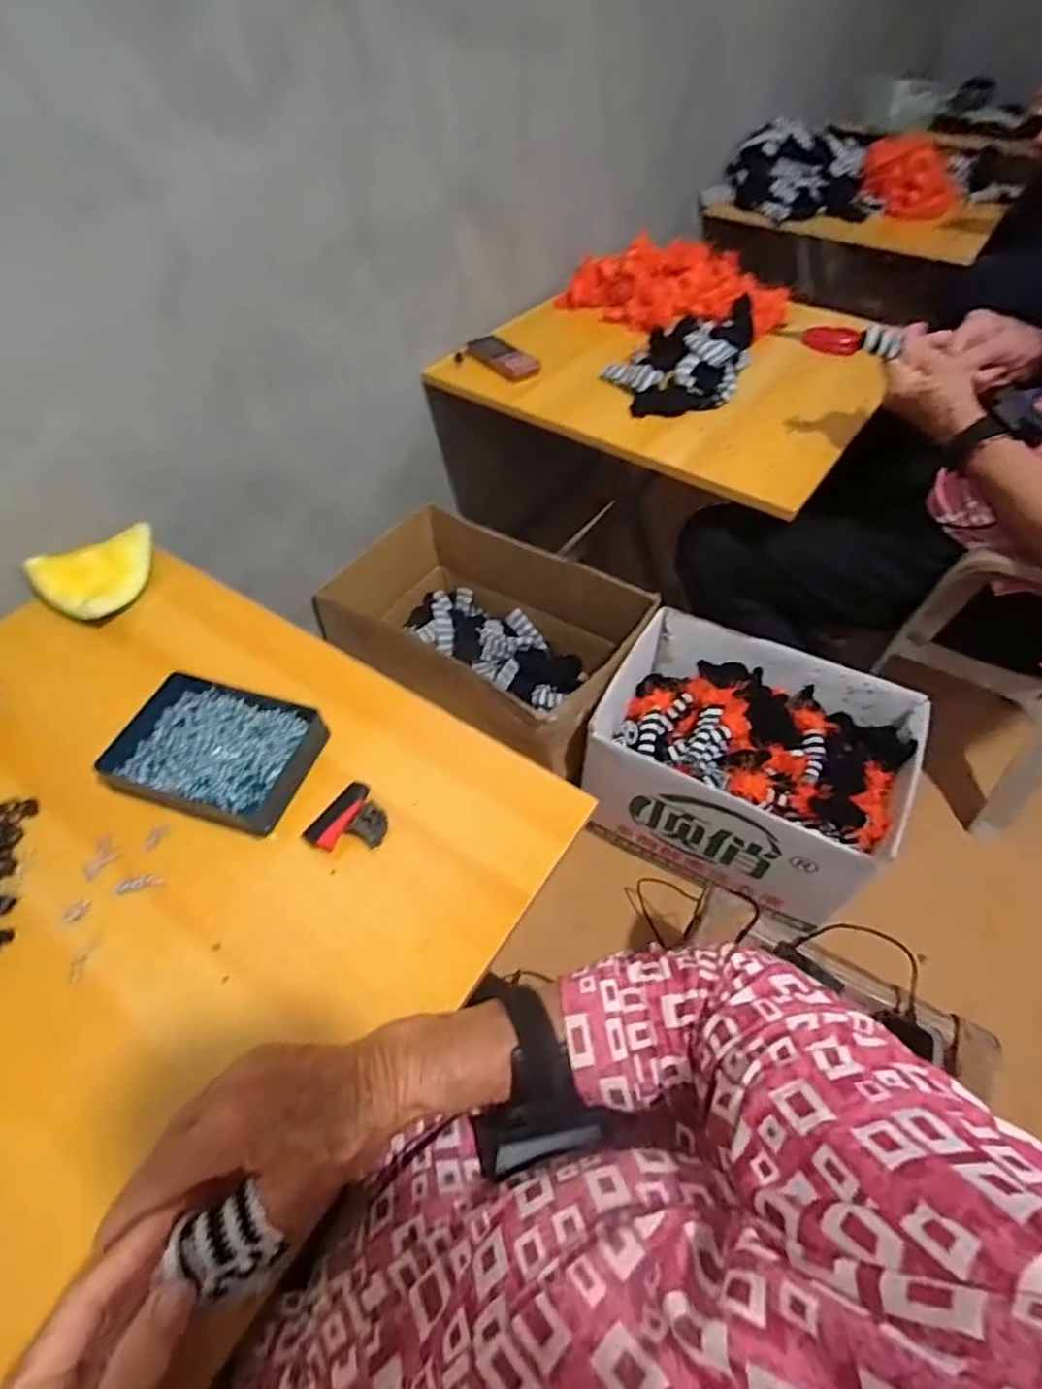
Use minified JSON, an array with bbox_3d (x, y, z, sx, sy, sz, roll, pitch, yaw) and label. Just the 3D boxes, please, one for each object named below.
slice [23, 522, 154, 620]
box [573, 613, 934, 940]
[{"bbox_3d":[-0.423,-0.119,0.632,0.118,0.034,0.095,-31,59,-22],"label":"slice"},{"bbox_3d":[0.321,0.104,0.921,0.380,0.229,0.287,25,57,17],"label":"box"}]

